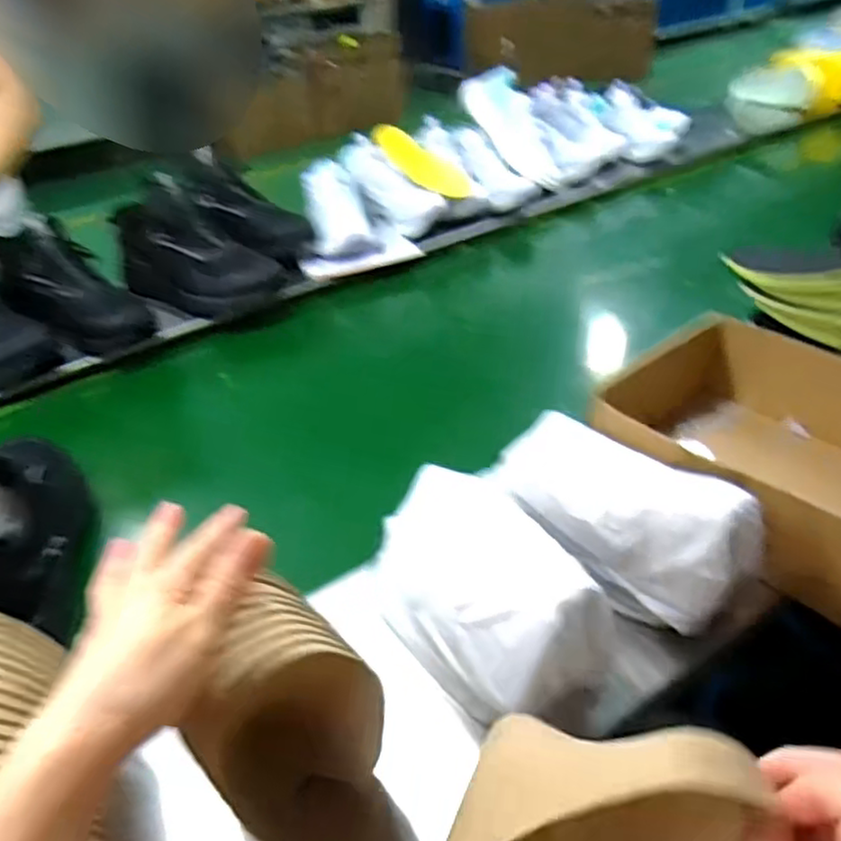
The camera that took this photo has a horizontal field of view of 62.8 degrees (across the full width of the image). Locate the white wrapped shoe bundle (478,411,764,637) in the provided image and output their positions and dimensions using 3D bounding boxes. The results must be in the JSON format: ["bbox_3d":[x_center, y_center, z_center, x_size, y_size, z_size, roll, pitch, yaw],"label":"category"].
[{"bbox_3d":[0.155,0.071,0.561,0.097,0.100,0.214,-26,41,-25],"label":"white wrapped shoe bundle"}]

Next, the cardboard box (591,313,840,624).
[{"bbox_3d":[0.334,0.031,0.643,0.242,0.113,0.257,-29,42,-28],"label":"cardboard box"}]

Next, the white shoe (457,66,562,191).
[{"bbox_3d":[0.178,-0.531,1.264,0.083,0.238,0.080,-27,20,40],"label":"white shoe"}]

